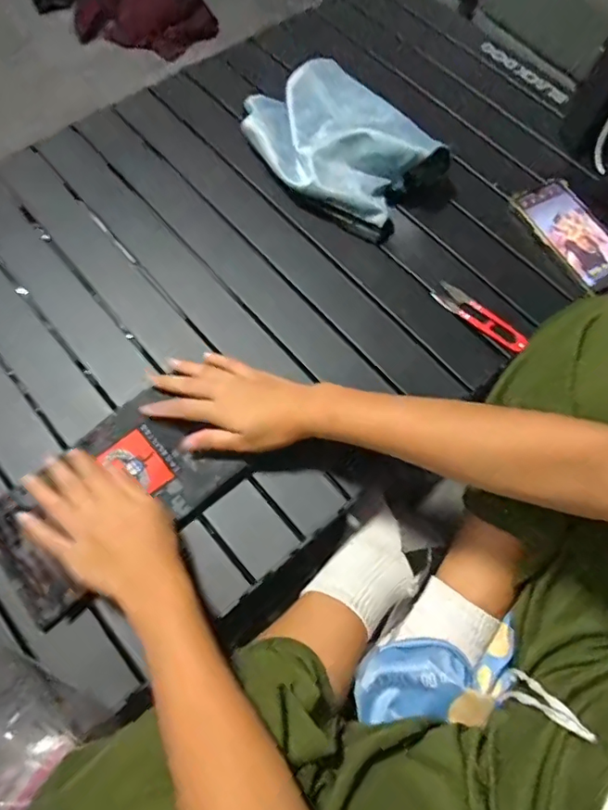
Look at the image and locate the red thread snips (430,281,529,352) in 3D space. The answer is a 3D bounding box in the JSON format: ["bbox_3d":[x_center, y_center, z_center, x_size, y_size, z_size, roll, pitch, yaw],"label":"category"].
[{"bbox_3d":[0.196,-0.099,0.581,0.117,0.007,0.030,41,71,15],"label":"red thread snips"}]

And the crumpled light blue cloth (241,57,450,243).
[{"bbox_3d":[0.049,-0.326,0.639,0.190,0.070,0.248,-36,72,-16],"label":"crumpled light blue cloth"}]

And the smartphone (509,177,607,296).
[{"bbox_3d":[0.327,-0.204,0.628,0.084,0.016,0.166,-28,72,-14],"label":"smartphone"}]

